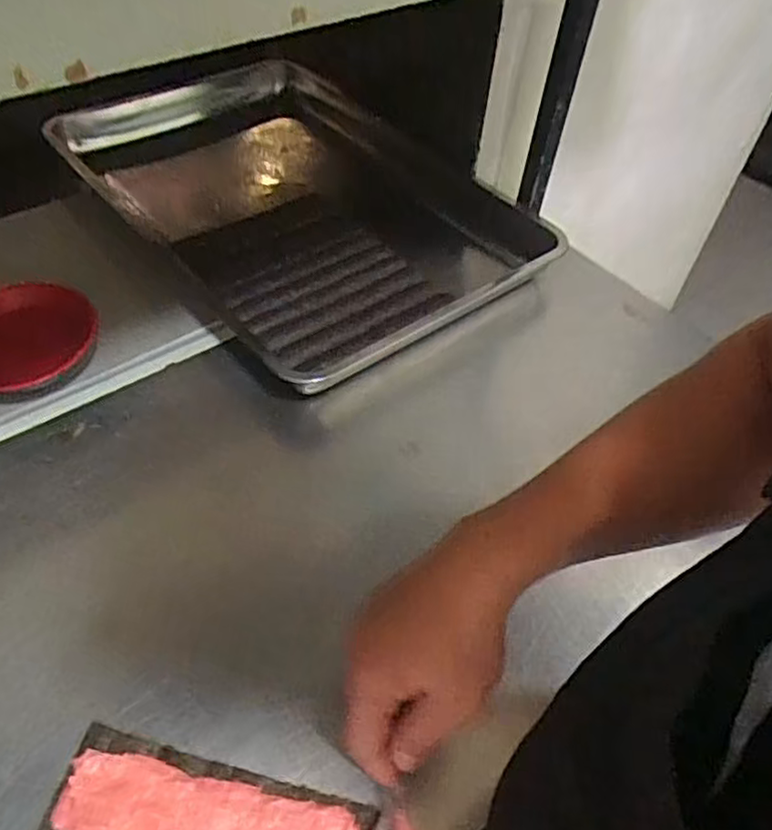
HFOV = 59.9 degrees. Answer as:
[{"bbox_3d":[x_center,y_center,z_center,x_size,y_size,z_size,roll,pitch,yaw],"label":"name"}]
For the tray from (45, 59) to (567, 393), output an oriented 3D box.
[{"bbox_3d":[-0.119,-0.273,0.827,0.384,0.074,0.588,-30,55,-28],"label":"tray"}]

